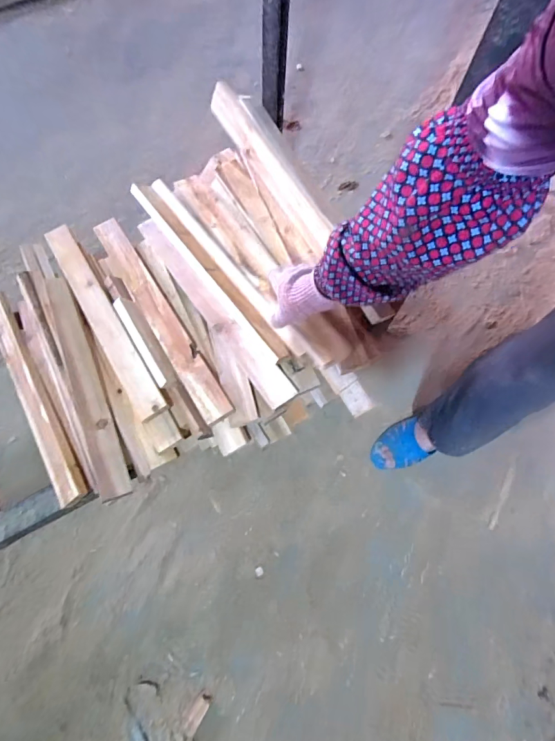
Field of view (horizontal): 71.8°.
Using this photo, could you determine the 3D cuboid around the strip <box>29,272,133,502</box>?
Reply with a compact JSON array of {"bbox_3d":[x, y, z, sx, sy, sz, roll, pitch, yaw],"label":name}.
[{"bbox_3d":[-0.350,0.010,0.683,0.060,0.034,0.443,-23,73,-10],"label":"strip"}]

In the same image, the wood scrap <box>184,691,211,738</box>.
[{"bbox_3d":[-0.146,0.620,0.692,0.026,0.007,0.064,28,69,12],"label":"wood scrap"}]

